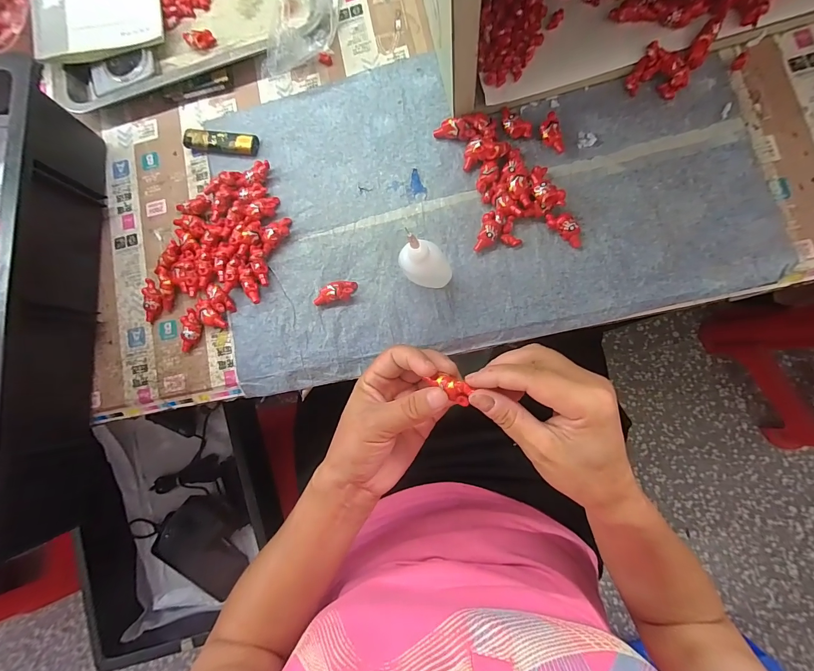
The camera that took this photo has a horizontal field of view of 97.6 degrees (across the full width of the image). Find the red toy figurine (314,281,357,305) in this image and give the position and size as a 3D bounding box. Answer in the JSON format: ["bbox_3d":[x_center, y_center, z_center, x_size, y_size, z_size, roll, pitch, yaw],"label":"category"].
[{"bbox_3d":[-0.069,-0.041,0.340,0.041,0.014,0.020,-6,84,7],"label":"red toy figurine"}]

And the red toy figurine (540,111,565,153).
[{"bbox_3d":[0.132,-0.185,0.327,0.017,0.014,0.036,-19,82,5],"label":"red toy figurine"}]

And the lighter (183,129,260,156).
[{"bbox_3d":[-0.196,-0.203,0.375,0.082,0.015,0.023,8,85,8],"label":"lighter"}]

